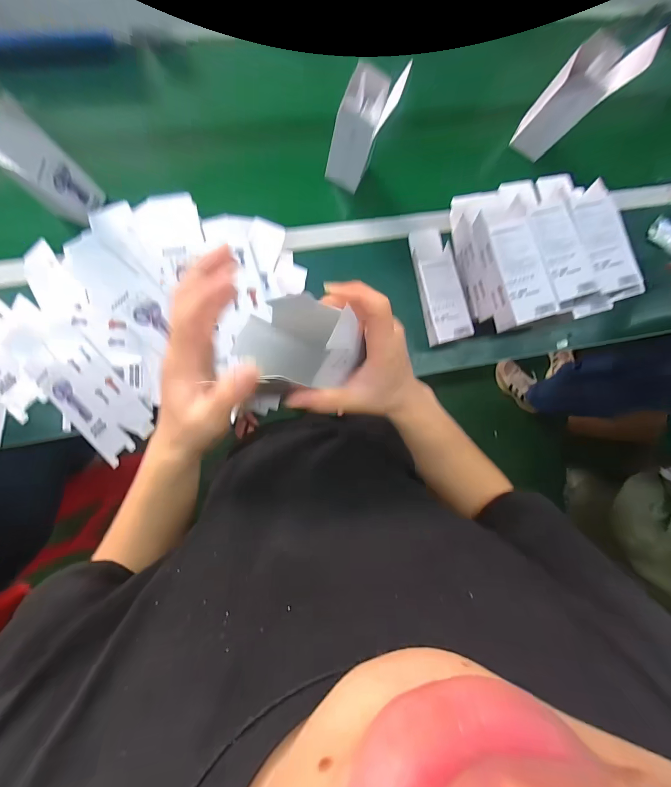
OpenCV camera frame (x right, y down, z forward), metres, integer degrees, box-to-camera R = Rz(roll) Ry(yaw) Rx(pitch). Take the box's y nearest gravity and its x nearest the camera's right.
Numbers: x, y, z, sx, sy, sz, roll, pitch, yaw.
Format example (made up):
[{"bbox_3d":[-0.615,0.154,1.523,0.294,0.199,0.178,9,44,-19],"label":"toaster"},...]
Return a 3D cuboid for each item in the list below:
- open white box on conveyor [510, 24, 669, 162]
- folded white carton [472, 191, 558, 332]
[{"bbox_3d":[0.430,-0.533,0.632,0.095,0.221,0.092,33,87,-5],"label":"open white box on conveyor"},{"bbox_3d":[0.290,-0.211,0.583,0.082,0.077,0.198,-15,92,-6],"label":"folded white carton"}]

